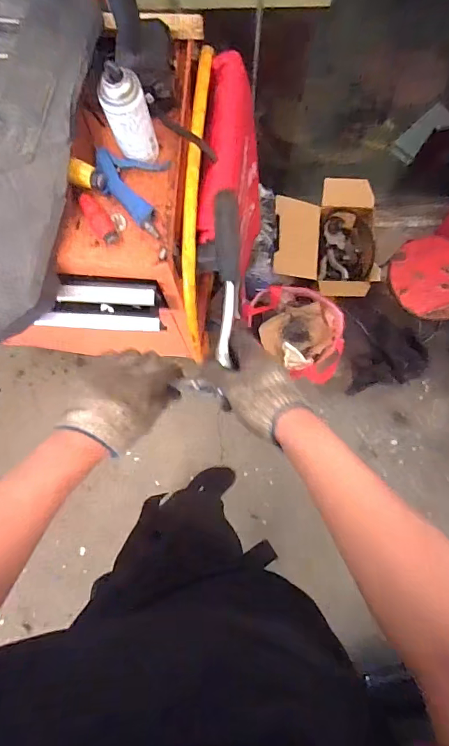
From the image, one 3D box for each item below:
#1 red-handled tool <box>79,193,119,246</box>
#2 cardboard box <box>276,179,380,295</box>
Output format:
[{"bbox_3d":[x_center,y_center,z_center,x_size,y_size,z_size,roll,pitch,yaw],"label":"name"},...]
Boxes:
[{"bbox_3d":[-0.199,-0.242,0.666,0.029,0.026,0.083,-36,101,-6],"label":"red-handled tool"},{"bbox_3d":[0.361,-0.461,1.495,0.383,0.247,0.359,-1,80,-1],"label":"cardboard box"}]

